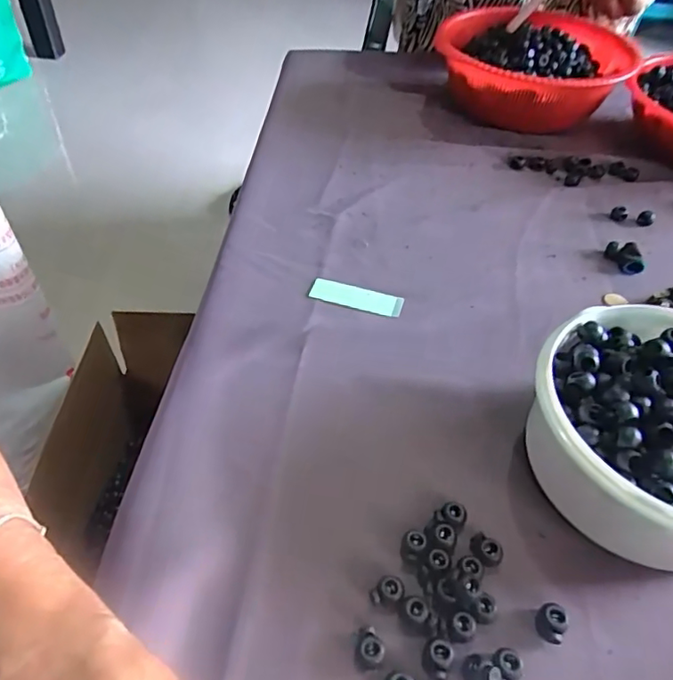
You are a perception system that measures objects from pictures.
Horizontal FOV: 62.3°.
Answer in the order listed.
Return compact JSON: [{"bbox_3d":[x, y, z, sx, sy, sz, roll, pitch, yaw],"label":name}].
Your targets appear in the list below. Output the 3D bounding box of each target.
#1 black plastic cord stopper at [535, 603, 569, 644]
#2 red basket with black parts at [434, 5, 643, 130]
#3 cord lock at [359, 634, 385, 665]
[{"bbox_3d":[0.117,0.154,0.302,0.015,0.010,0.017,25,52,20],"label":"black plastic cord stopper"},{"bbox_3d":[0.244,-0.332,0.706,0.234,0.091,0.217,6,48,4],"label":"red basket with black parts"},{"bbox_3d":[0.018,0.162,0.291,0.013,0.010,0.013,0,47,0],"label":"cord lock"}]

